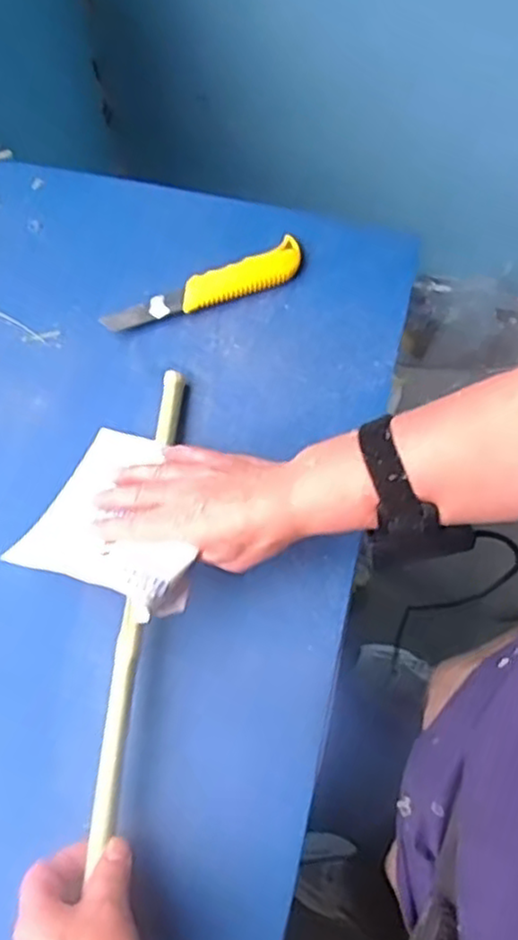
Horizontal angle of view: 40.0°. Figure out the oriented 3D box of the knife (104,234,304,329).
[{"bbox_3d":[-0.046,-0.161,0.643,0.188,0.014,0.035,-26,69,-10],"label":"knife"}]

